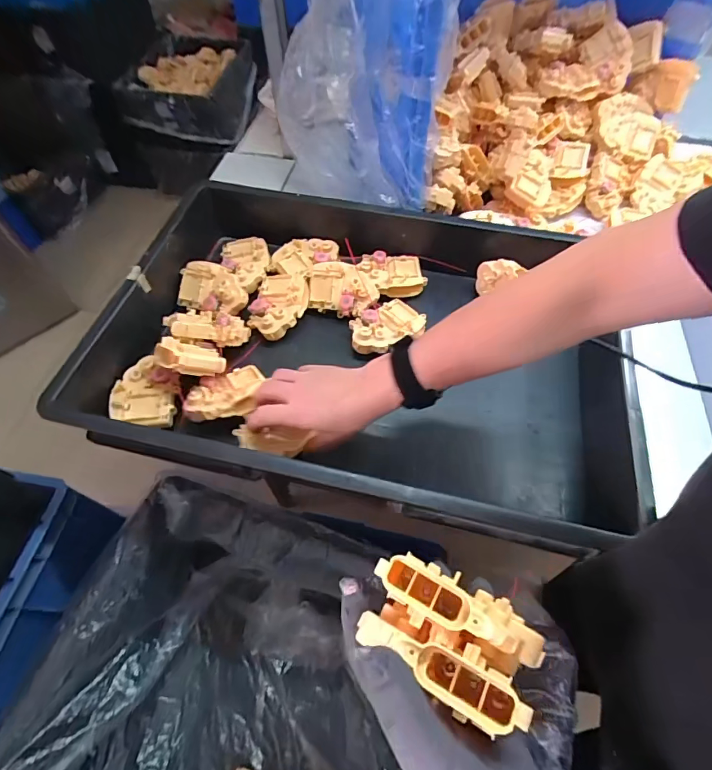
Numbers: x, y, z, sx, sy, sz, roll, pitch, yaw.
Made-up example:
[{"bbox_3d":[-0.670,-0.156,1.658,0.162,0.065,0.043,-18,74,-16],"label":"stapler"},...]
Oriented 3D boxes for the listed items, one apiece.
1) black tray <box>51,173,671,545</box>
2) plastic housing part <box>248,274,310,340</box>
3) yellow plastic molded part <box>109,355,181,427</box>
[{"bbox_3d":[-0.020,-0.063,0.547,0.634,0.108,0.441,7,58,6],"label":"black tray"},{"bbox_3d":[-0.106,-0.115,0.592,0.075,0.031,0.105,13,59,10],"label":"plastic housing part"},{"bbox_3d":[-0.255,0.009,0.514,0.069,0.022,0.085,-4,57,-1],"label":"yellow plastic molded part"}]

